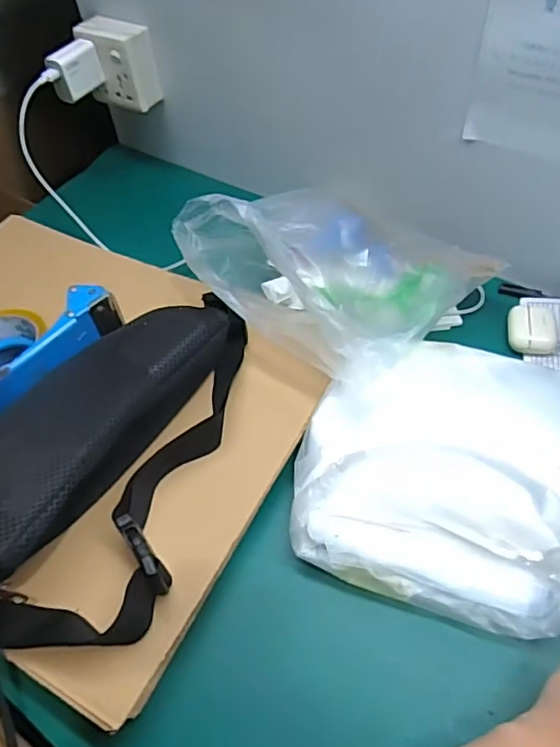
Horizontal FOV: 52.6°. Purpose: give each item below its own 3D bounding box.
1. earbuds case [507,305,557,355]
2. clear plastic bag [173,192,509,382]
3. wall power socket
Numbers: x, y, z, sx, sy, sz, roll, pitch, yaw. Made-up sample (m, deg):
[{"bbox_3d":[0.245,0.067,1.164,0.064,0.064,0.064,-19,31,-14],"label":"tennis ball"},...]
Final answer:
[{"bbox_3d":[0.250,-0.045,0.560,0.044,0.018,0.059,5,53,10],"label":"earbuds case"},{"bbox_3d":[0.046,-0.119,0.540,0.232,0.114,0.216,35,63,28],"label":"clear plastic bag"},{"bbox_3d":[-0.195,-0.379,0.698,0.082,0.087,0.049,13,55,16],"label":"wall power socket"}]

